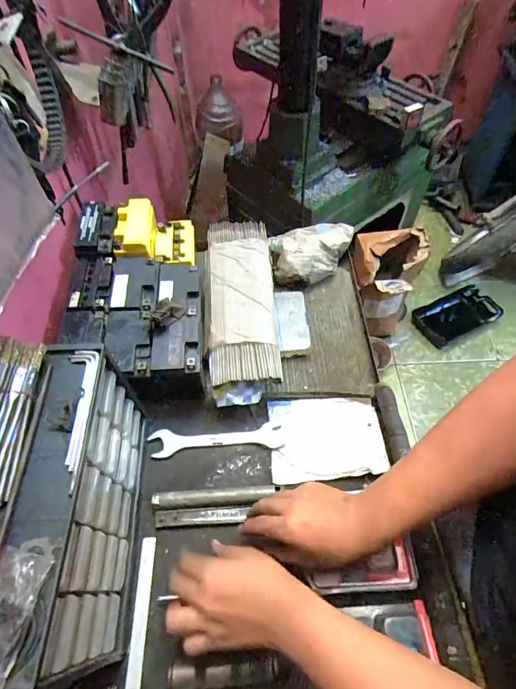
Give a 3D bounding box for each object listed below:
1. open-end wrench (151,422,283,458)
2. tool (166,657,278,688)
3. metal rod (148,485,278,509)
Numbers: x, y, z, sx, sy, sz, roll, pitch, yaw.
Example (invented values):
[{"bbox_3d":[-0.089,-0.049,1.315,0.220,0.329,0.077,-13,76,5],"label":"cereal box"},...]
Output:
[{"bbox_3d":[-0.061,0.142,0.597,0.198,0.008,0.041,-5,57,-2],"label":"open-end wrench"},{"bbox_3d":[-0.039,0.366,0.438,0.119,0.018,0.023,-3,56,-1],"label":"tool"},{"bbox_3d":[-0.059,0.210,0.544,0.165,0.017,0.022,-3,56,-1],"label":"metal rod"}]

